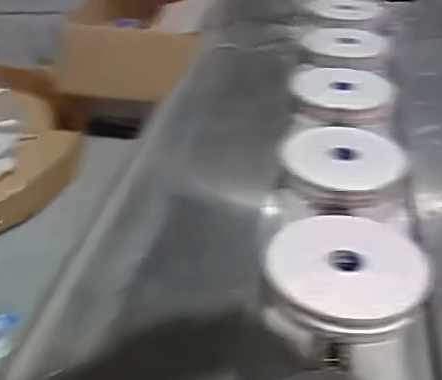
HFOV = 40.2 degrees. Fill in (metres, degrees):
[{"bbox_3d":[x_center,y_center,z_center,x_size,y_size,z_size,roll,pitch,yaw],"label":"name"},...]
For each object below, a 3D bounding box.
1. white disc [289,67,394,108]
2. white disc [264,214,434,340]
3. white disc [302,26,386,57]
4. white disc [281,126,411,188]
[{"bbox_3d":[0.227,-0.203,1.167,0.200,0.018,0.200,-3,32,2],"label":"white disc"},{"bbox_3d":[0.149,0.083,0.702,0.174,0.021,0.183,11,32,19],"label":"white disc"},{"bbox_3d":[0.272,-0.336,1.363,0.169,0.015,0.201,4,31,8],"label":"white disc"},{"bbox_3d":[0.187,-0.054,0.919,0.178,0.017,0.177,0,31,0],"label":"white disc"}]

